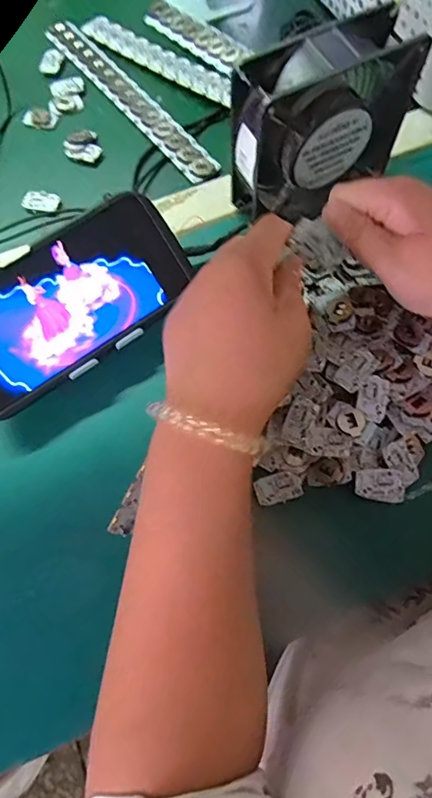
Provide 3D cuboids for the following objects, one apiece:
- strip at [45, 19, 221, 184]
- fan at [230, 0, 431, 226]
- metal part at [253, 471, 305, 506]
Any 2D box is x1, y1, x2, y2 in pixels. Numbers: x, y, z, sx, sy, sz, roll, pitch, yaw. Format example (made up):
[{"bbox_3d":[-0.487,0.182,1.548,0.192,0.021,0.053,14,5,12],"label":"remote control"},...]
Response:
[{"bbox_3d":[-0.084,-0.285,0.452,0.030,0.004,0.253,-37,71,-11],"label":"strip"},{"bbox_3d":[0.072,-0.187,0.345,0.125,0.120,0.046,-26,70,-7],"label":"fan"},{"bbox_3d":[0.042,0.058,0.315,0.028,0.004,0.018,-15,69,-3],"label":"metal part"}]

